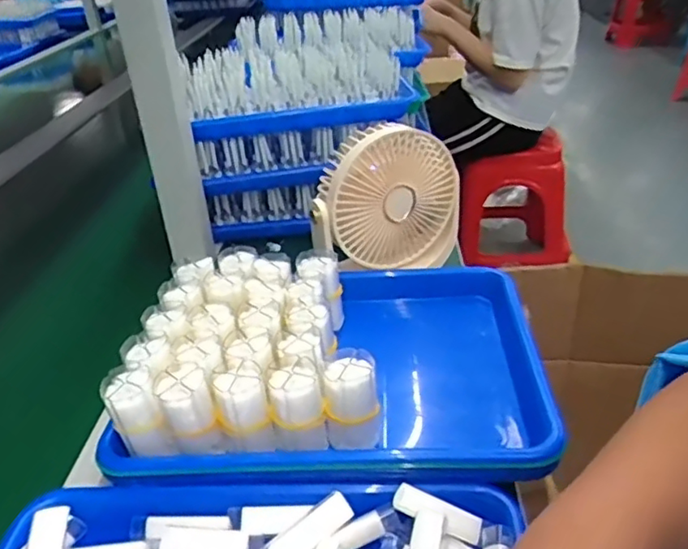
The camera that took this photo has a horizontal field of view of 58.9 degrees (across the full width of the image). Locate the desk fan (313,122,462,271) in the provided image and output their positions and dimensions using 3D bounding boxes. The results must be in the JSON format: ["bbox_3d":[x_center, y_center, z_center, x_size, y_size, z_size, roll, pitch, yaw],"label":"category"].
[{"bbox_3d":[0.051,-0.073,0.629,0.163,0.160,0.048,-17,34,-20],"label":"desk fan"}]

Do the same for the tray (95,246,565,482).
[{"bbox_3d":[-0.006,0.057,0.509,0.315,0.077,0.249,-1,31,5],"label":"tray"}]

